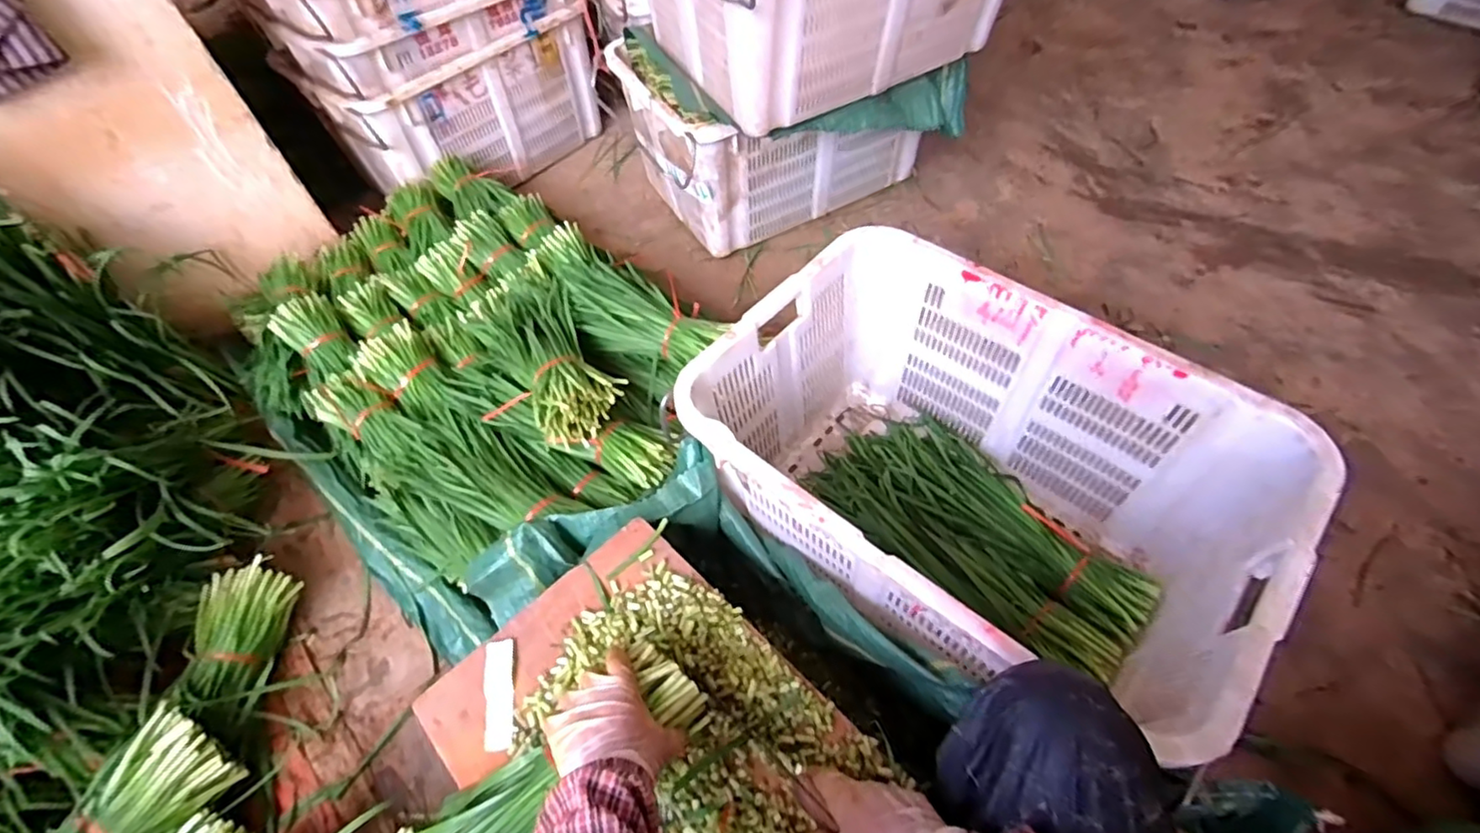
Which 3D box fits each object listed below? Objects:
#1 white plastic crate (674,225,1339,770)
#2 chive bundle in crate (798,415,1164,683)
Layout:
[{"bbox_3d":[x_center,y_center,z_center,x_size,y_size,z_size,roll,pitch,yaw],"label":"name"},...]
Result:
[{"bbox_3d":[0.306,0.099,0.894,0.663,0.347,0.468,36,65,25],"label":"white plastic crate"},{"bbox_3d":[0.365,0.175,0.980,0.292,0.092,0.503,-37,60,-20],"label":"chive bundle in crate"}]

